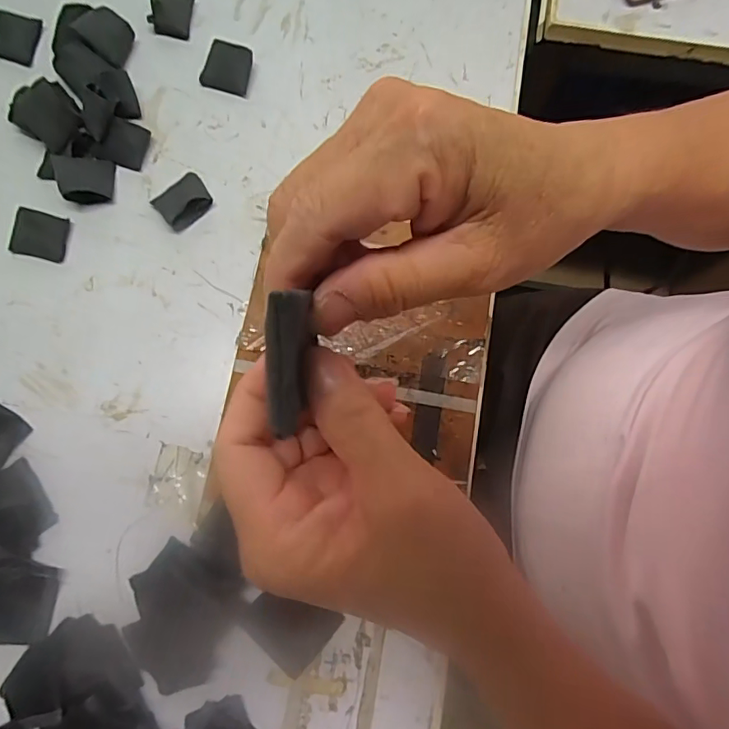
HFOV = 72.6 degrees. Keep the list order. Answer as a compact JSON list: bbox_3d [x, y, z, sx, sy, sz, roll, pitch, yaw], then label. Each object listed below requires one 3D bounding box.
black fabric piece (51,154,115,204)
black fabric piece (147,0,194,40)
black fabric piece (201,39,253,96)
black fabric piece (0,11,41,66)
[{"bbox_3d":[-0.221,-0.147,0.392,0.036,0.024,0.038,-9,77,-1],"label":"black fabric piece"},{"bbox_3d":[-0.169,-0.308,0.430,0.032,0.018,0.043,5,77,2],"label":"black fabric piece"},{"bbox_3d":[-0.115,-0.249,0.416,0.037,0.022,0.033,21,78,5],"label":"black fabric piece"},{"bbox_3d":[-0.302,-0.282,0.428,0.036,0.007,0.043,9,81,-5],"label":"black fabric piece"}]

